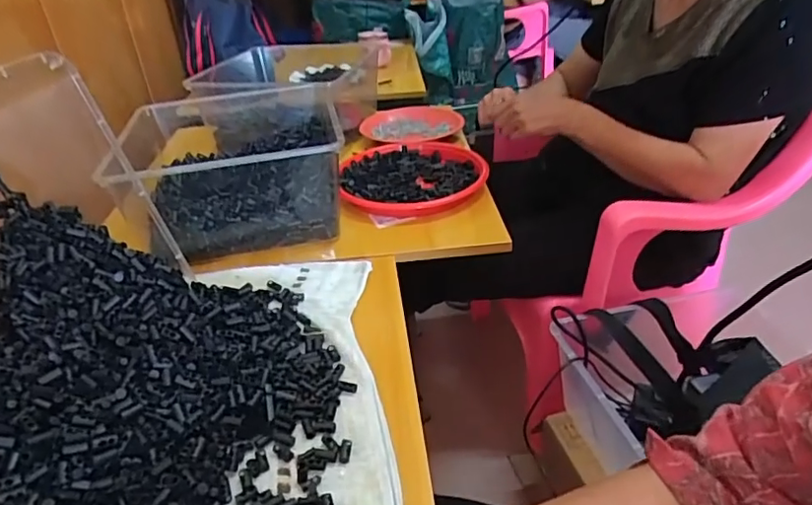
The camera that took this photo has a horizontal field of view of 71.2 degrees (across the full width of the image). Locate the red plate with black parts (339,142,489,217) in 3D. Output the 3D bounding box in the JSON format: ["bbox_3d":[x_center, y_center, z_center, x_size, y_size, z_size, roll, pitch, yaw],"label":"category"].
[{"bbox_3d":[0.011,-0.116,0.919,0.232,0.043,0.240,-3,32,2],"label":"red plate with black parts"}]

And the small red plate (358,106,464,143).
[{"bbox_3d":[0.010,-0.253,1.140,0.198,0.032,0.193,-3,32,2],"label":"small red plate"}]

